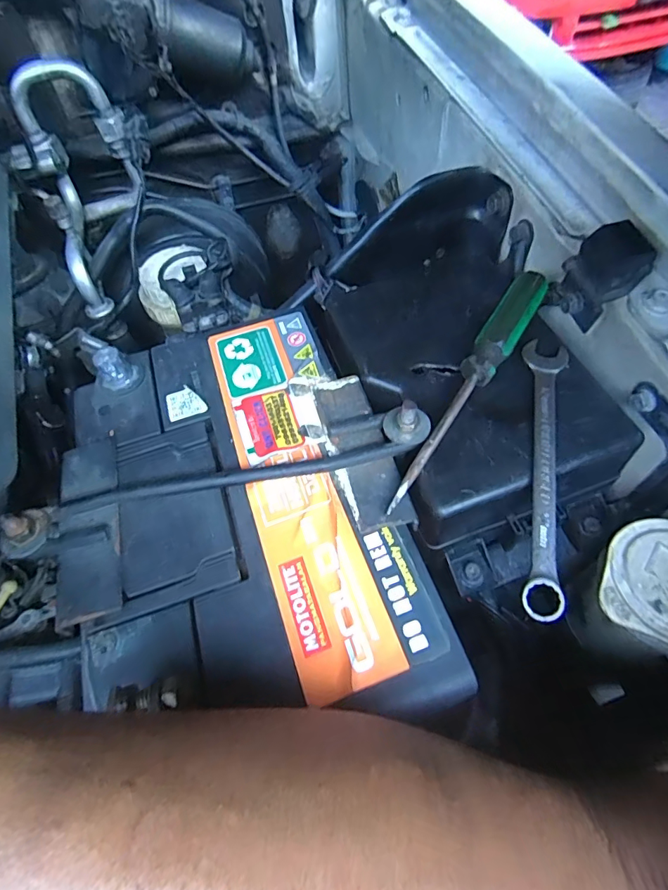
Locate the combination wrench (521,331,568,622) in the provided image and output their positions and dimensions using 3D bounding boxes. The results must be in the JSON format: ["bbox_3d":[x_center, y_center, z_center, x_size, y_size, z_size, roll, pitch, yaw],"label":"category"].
[{"bbox_3d":[0.105,0.006,0.228,0.022,0.008,0.152,11,57,11],"label":"combination wrench"}]

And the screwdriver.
[{"bbox_3d":[0.076,-0.036,0.252,0.023,0.027,0.167,28,61,21],"label":"screwdriver"}]

